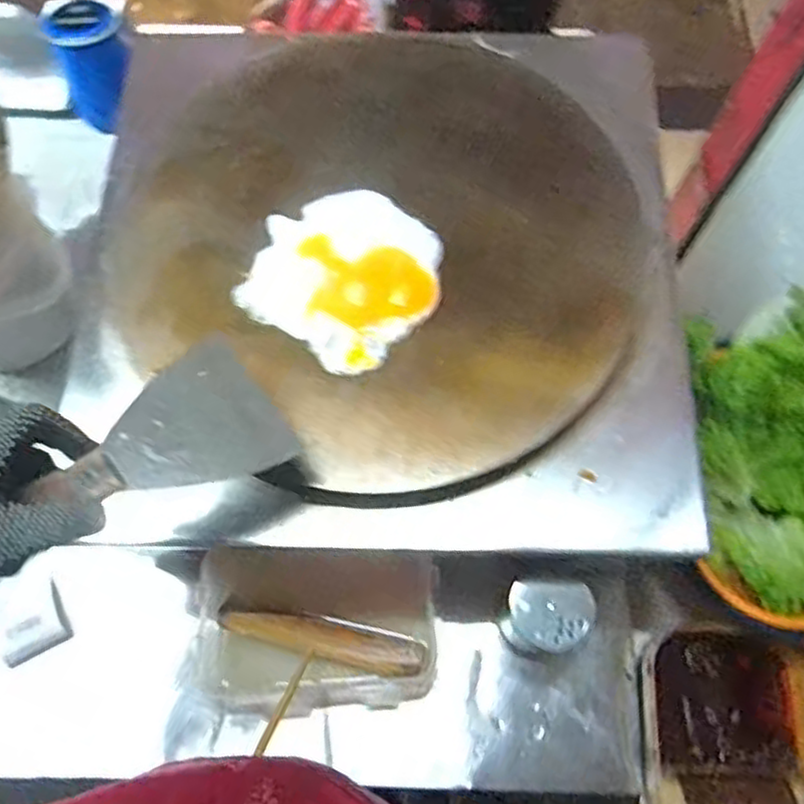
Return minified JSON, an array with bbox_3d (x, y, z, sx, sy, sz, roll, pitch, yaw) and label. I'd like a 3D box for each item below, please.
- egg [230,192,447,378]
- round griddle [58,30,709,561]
[{"bbox_3d":[-0.039,-0.094,0.518,0.128,0.006,0.129,35,74,12],"label":"egg"},{"bbox_3d":[-0.015,-0.109,0.534,0.442,0.050,0.424,2,73,-1],"label":"round griddle"}]

